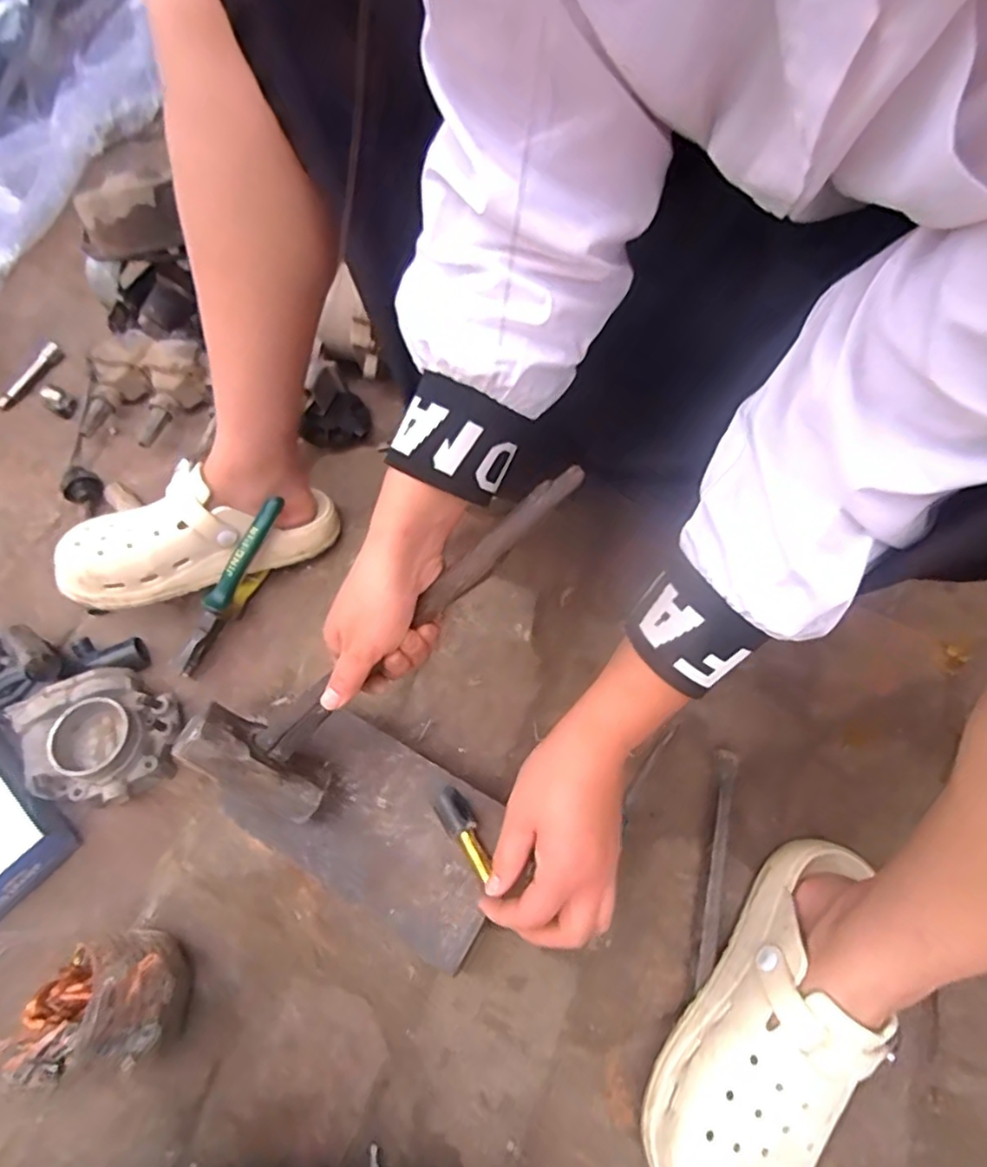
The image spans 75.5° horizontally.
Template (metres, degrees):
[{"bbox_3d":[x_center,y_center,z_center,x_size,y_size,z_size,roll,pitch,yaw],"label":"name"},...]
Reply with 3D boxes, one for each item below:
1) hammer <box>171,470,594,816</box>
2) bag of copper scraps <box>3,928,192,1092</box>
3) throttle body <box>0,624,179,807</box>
[{"bbox_3d":[-0.079,0.032,0.432,0.334,0.104,0.045,-46,21,16],"label":"hammer"},{"bbox_3d":[-0.269,0.294,0.451,0.077,0.099,0.086,-8,62,-1],"label":"bag of copper scraps"},{"bbox_3d":[-0.371,0.108,0.572,0.125,0.060,0.194,-40,67,-17],"label":"throttle body"}]

